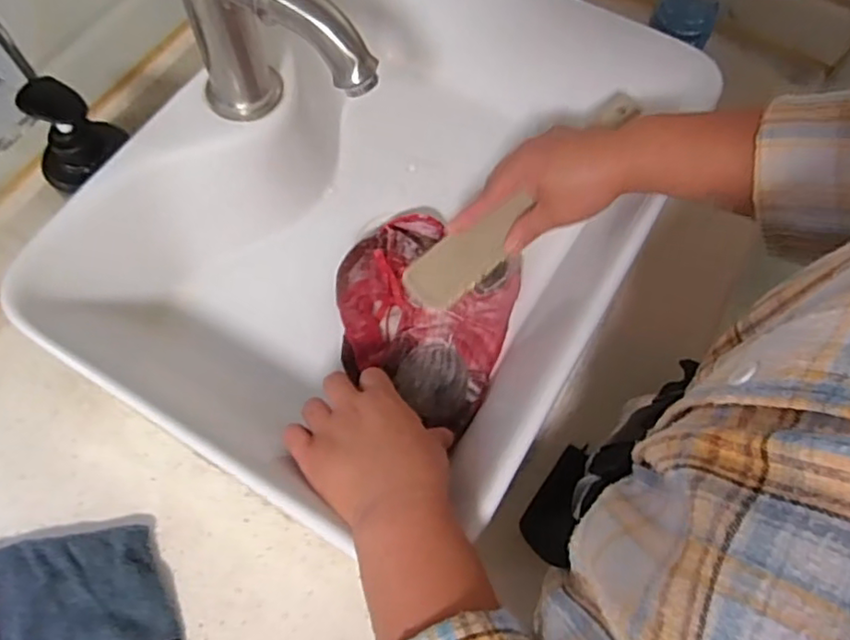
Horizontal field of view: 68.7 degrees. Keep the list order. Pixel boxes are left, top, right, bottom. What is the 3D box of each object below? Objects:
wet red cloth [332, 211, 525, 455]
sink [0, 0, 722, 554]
[{"bbox_3d":[-0.004,-0.011,0.502,0.147,0.036,0.163,22,67,9],"label":"wet red cloth"},{"bbox_3d":[-0.032,-0.088,0.514,0.352,0.119,0.469,29,68,12],"label":"sink"}]

